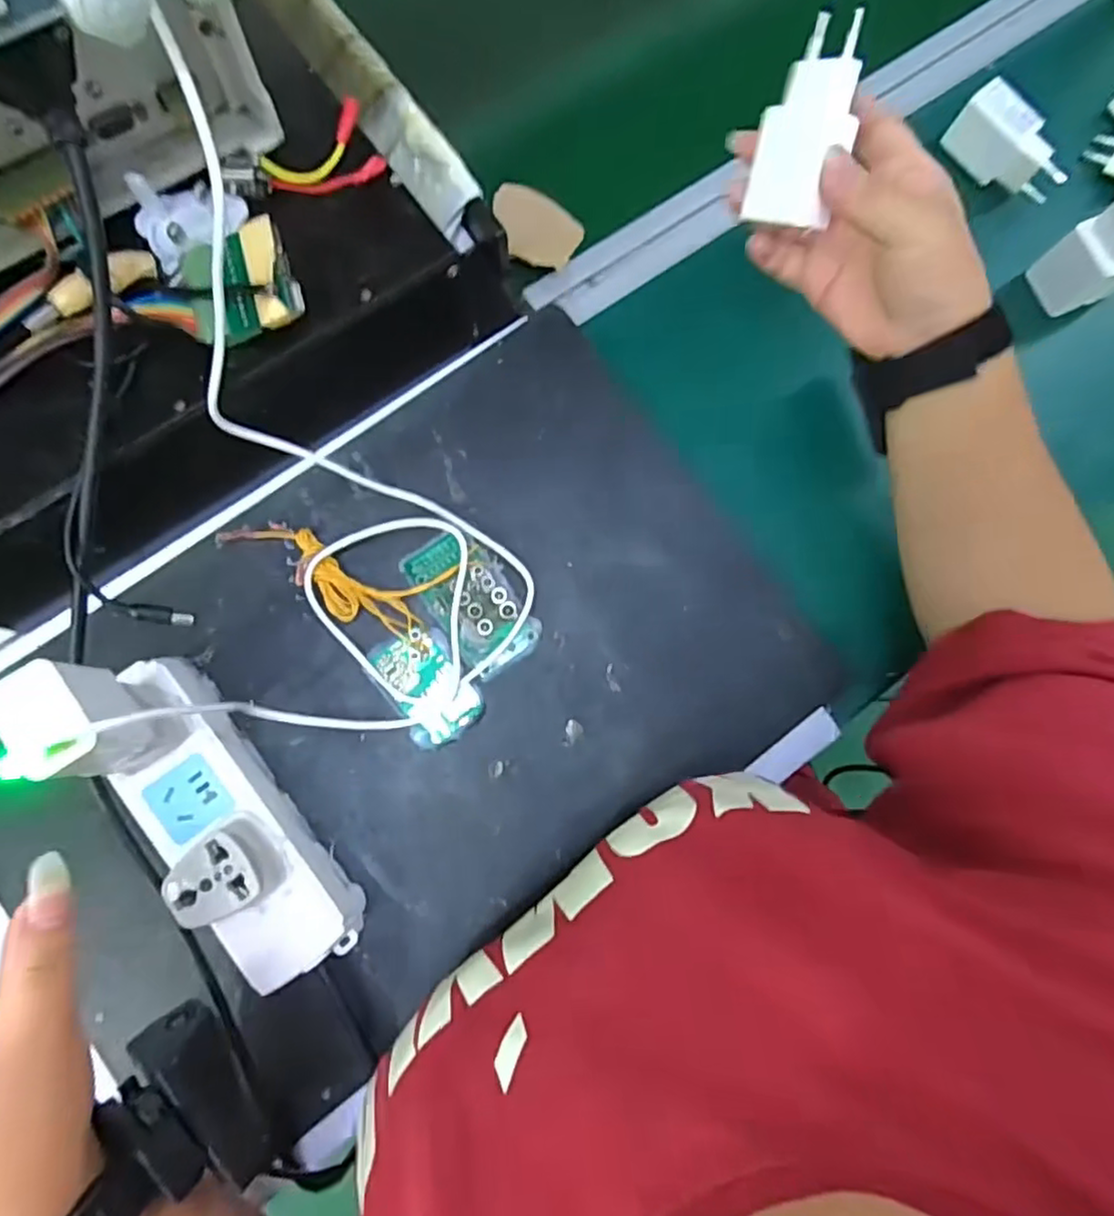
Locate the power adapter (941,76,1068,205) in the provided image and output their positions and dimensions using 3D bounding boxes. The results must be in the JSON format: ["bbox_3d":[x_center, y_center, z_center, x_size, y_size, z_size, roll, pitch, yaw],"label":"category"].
[{"bbox_3d":[0.304,-0.309,0.451,0.026,0.042,0.078,-43,87,-9],"label":"power adapter"}]

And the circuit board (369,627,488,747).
[{"bbox_3d":[-0.072,0.044,0.373,0.043,0.012,0.062,-30,85,-8],"label":"circuit board"}]

